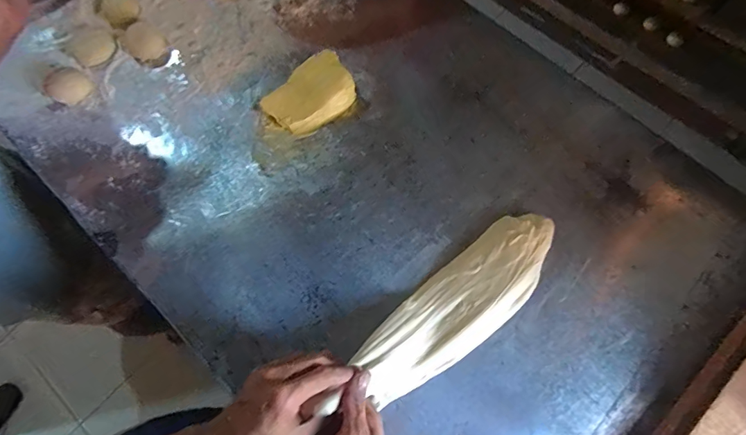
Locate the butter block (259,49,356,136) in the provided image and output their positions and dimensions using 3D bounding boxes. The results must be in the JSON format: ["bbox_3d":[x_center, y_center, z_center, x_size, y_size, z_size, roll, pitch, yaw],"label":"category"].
[{"bbox_3d":[-0.088,-0.168,0.587,0.122,0.043,0.090,-34,71,-11],"label":"butter block"}]

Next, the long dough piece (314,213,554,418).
[{"bbox_3d":[0.093,0.110,0.488,0.332,0.075,0.095,-36,71,-20],"label":"long dough piece"}]

